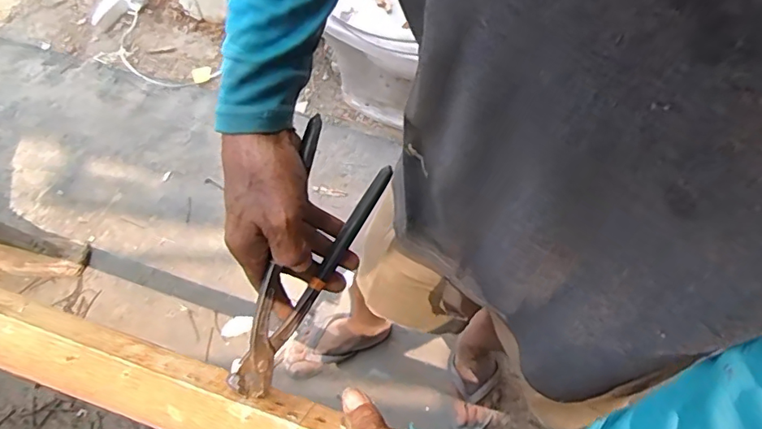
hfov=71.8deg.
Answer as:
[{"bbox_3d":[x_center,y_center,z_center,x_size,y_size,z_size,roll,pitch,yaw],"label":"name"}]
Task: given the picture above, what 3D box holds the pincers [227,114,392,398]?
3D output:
[{"bbox_3d":[-0.066,0.040,0.423,0.023,0.094,0.215,18,82,39],"label":"pincers"}]

